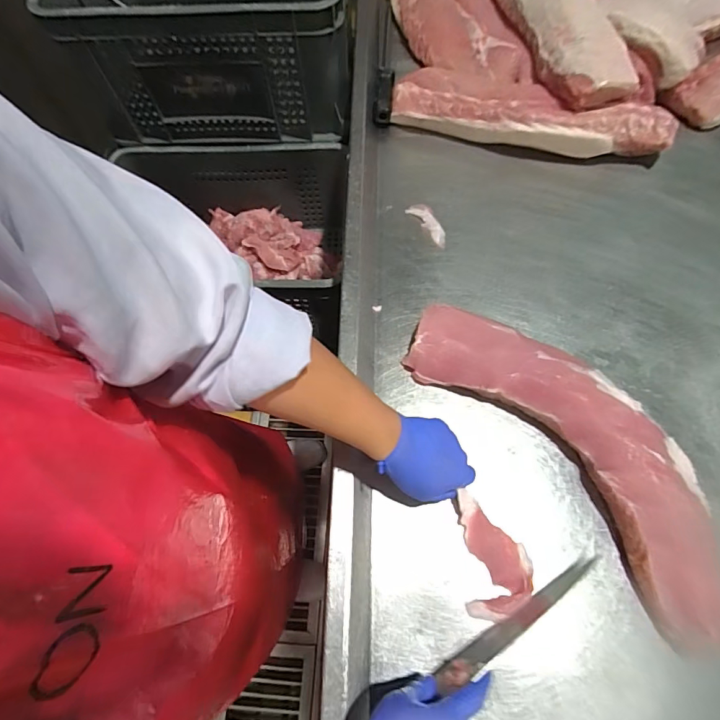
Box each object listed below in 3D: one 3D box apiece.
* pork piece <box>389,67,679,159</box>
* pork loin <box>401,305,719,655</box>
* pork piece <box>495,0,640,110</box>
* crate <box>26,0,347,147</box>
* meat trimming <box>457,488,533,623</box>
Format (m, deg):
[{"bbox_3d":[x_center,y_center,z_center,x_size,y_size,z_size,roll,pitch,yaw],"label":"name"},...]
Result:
[{"bbox_3d":[0.298,-0.435,0.771,0.478,0.071,0.125,16,68,9],"label":"pork piece"},{"bbox_3d":[0.264,0.100,0.534,0.156,0.059,0.474,-38,71,-14],"label":"pork loin"},{"bbox_3d":[0.356,-0.620,0.782,0.130,0.066,0.432,-8,67,-2],"label":"pork piece"},{"bbox_3d":[-0.279,-0.646,0.844,0.502,0.258,0.314,-1,67,1],"label":"crate"},{"bbox_3d":[0.148,0.222,0.503,0.079,0.020,0.133,-17,75,-5],"label":"meat trimming"}]

